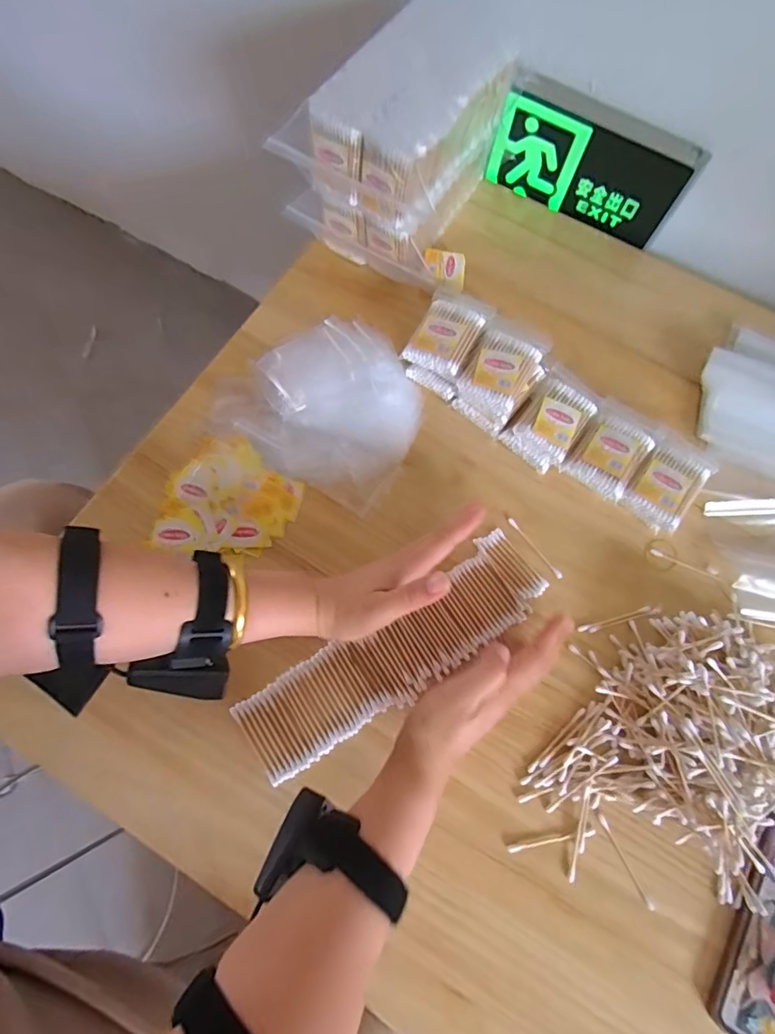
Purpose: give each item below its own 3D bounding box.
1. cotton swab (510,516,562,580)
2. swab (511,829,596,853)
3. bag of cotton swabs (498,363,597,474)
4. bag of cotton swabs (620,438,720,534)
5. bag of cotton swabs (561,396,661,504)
[{"bbox_3d":[0.140,0.029,0.476,0.006,0.004,0.072,-36,76,-12],"label":"cotton swab"},{"bbox_3d":[0.132,0.258,0.397,0.071,0.004,0.006,-9,72,-4],"label":"swab"},{"bbox_3d":[0.165,-0.097,0.502,0.063,0.038,0.094,37,75,11],"label":"bag of cotton swabs"},{"bbox_3d":[0.267,-0.029,0.484,0.055,0.033,0.084,38,75,11],"label":"bag of cotton swabs"},{"bbox_3d":[0.220,-0.063,0.492,0.060,0.038,0.099,36,74,10],"label":"bag of cotton swabs"}]

